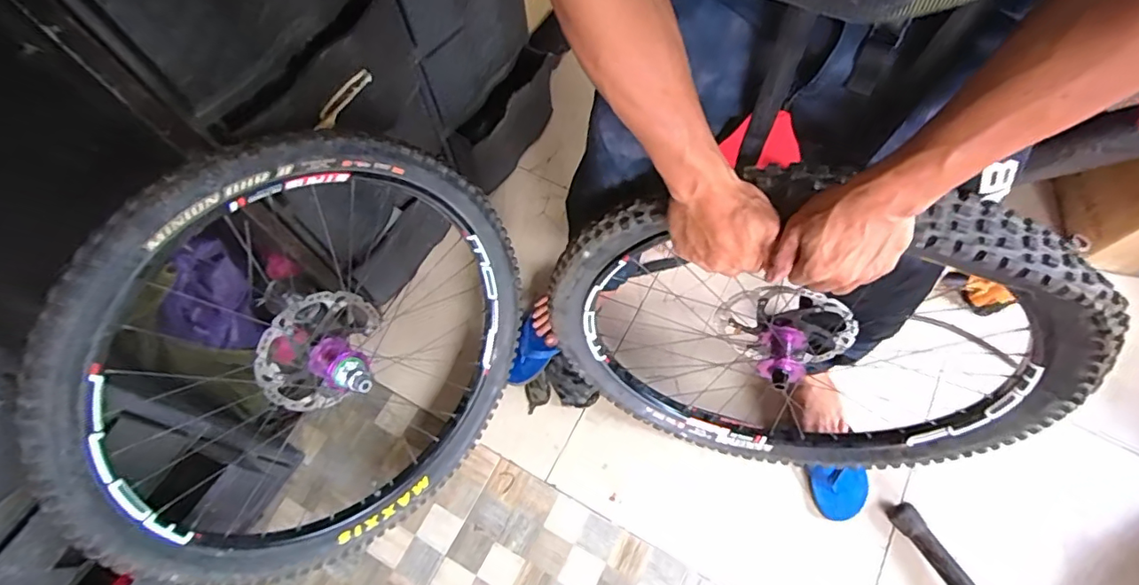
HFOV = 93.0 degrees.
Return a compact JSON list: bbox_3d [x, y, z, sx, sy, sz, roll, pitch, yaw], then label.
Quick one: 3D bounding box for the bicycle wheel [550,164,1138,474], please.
[{"bbox_3d":[0.297,0.094,0.779,0.652,0.629,0.173,8,66,6],"label":"bicycle wheel"}]

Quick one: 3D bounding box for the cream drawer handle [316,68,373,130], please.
[{"bbox_3d":[-0.313,-0.268,0.747,0.015,0.021,0.115,22,69,11],"label":"cream drawer handle"}]

